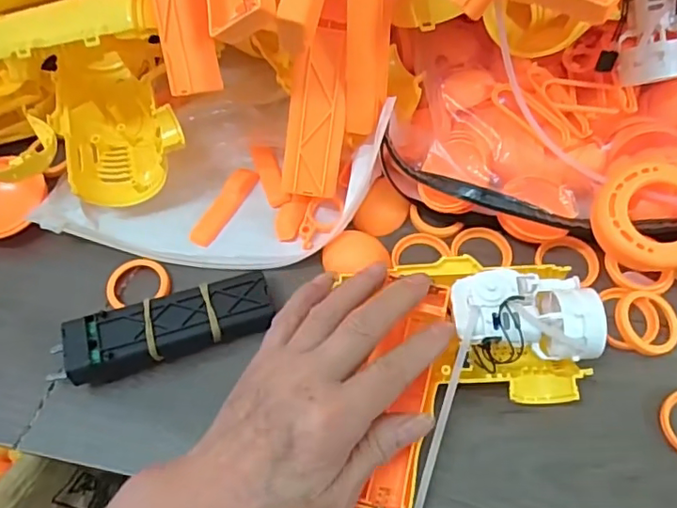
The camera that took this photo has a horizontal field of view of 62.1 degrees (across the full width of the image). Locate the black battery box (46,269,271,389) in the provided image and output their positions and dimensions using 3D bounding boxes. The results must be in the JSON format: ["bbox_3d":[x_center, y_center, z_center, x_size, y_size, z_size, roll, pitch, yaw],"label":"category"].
[{"bbox_3d":[-0.090,0.039,0.305,0.109,0.025,0.032,-18,61,-6],"label":"black battery box"}]

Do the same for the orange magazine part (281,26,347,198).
[{"bbox_3d":[-0.012,-0.077,0.318,0.032,0.091,0.008,6,21,-5],"label":"orange magazine part"}]

